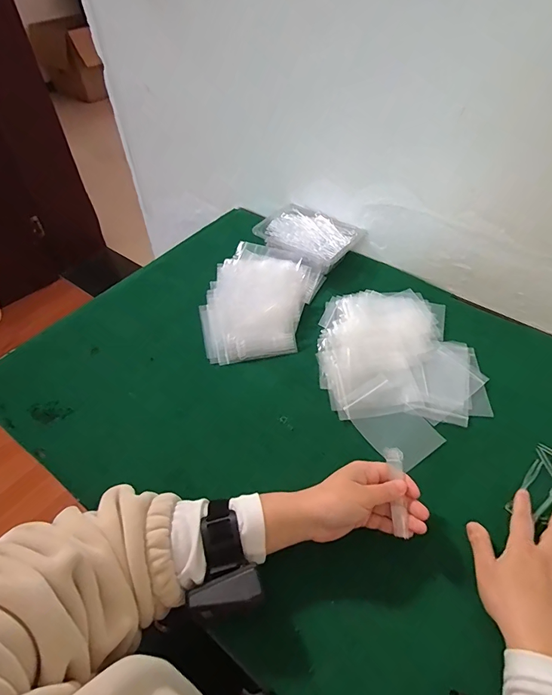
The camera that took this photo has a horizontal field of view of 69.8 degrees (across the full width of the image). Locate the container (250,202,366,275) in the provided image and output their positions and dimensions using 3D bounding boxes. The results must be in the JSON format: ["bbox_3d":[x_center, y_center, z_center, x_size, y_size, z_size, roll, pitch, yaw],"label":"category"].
[{"bbox_3d":[0.057,-0.210,0.747,0.178,0.040,0.128,29,54,22],"label":"container"}]

